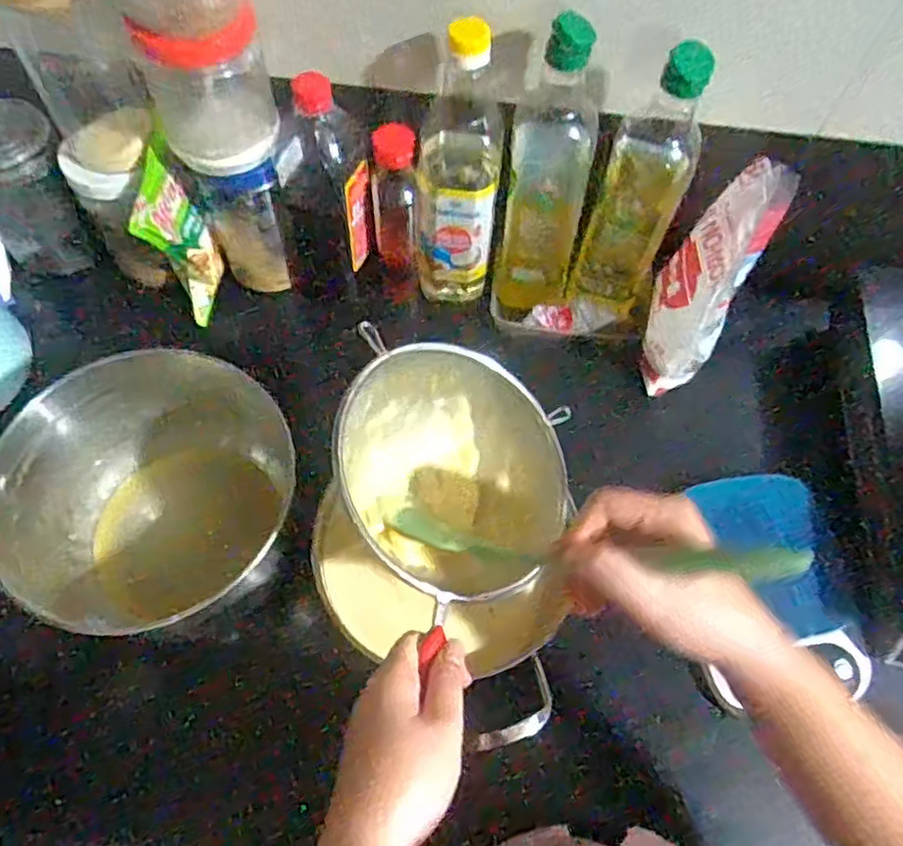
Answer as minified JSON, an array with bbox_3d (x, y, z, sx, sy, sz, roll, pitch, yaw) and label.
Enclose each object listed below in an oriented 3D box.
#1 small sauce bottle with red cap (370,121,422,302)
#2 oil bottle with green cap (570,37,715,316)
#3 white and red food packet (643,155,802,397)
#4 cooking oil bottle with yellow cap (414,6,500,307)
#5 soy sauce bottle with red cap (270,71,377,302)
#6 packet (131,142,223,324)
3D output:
[{"bbox_3d":[-0.055,-0.198,0.666,0.043,0.184,0.046,-5,64,-5],"label":"small sauce bottle with red cap"},{"bbox_3d":[0.167,-0.201,0.601,0.082,0.246,0.072,19,64,7],"label":"oil bottle with green cap"},{"bbox_3d":[0.238,-0.132,0.644,0.074,0.234,0.081,27,24,11],"label":"white and red food packet"},{"bbox_3d":[0.007,-0.231,0.634,0.076,0.274,0.078,2,64,-1],"label":"cooking oil bottle with yellow cap"},{"bbox_3d":[-0.126,-0.218,0.662,0.092,0.248,0.082,-11,65,-8],"label":"soy sauce bottle with red cap"},{"bbox_3d":[-0.265,-0.174,0.671,0.040,0.158,0.076,14,64,4],"label":"packet"}]

